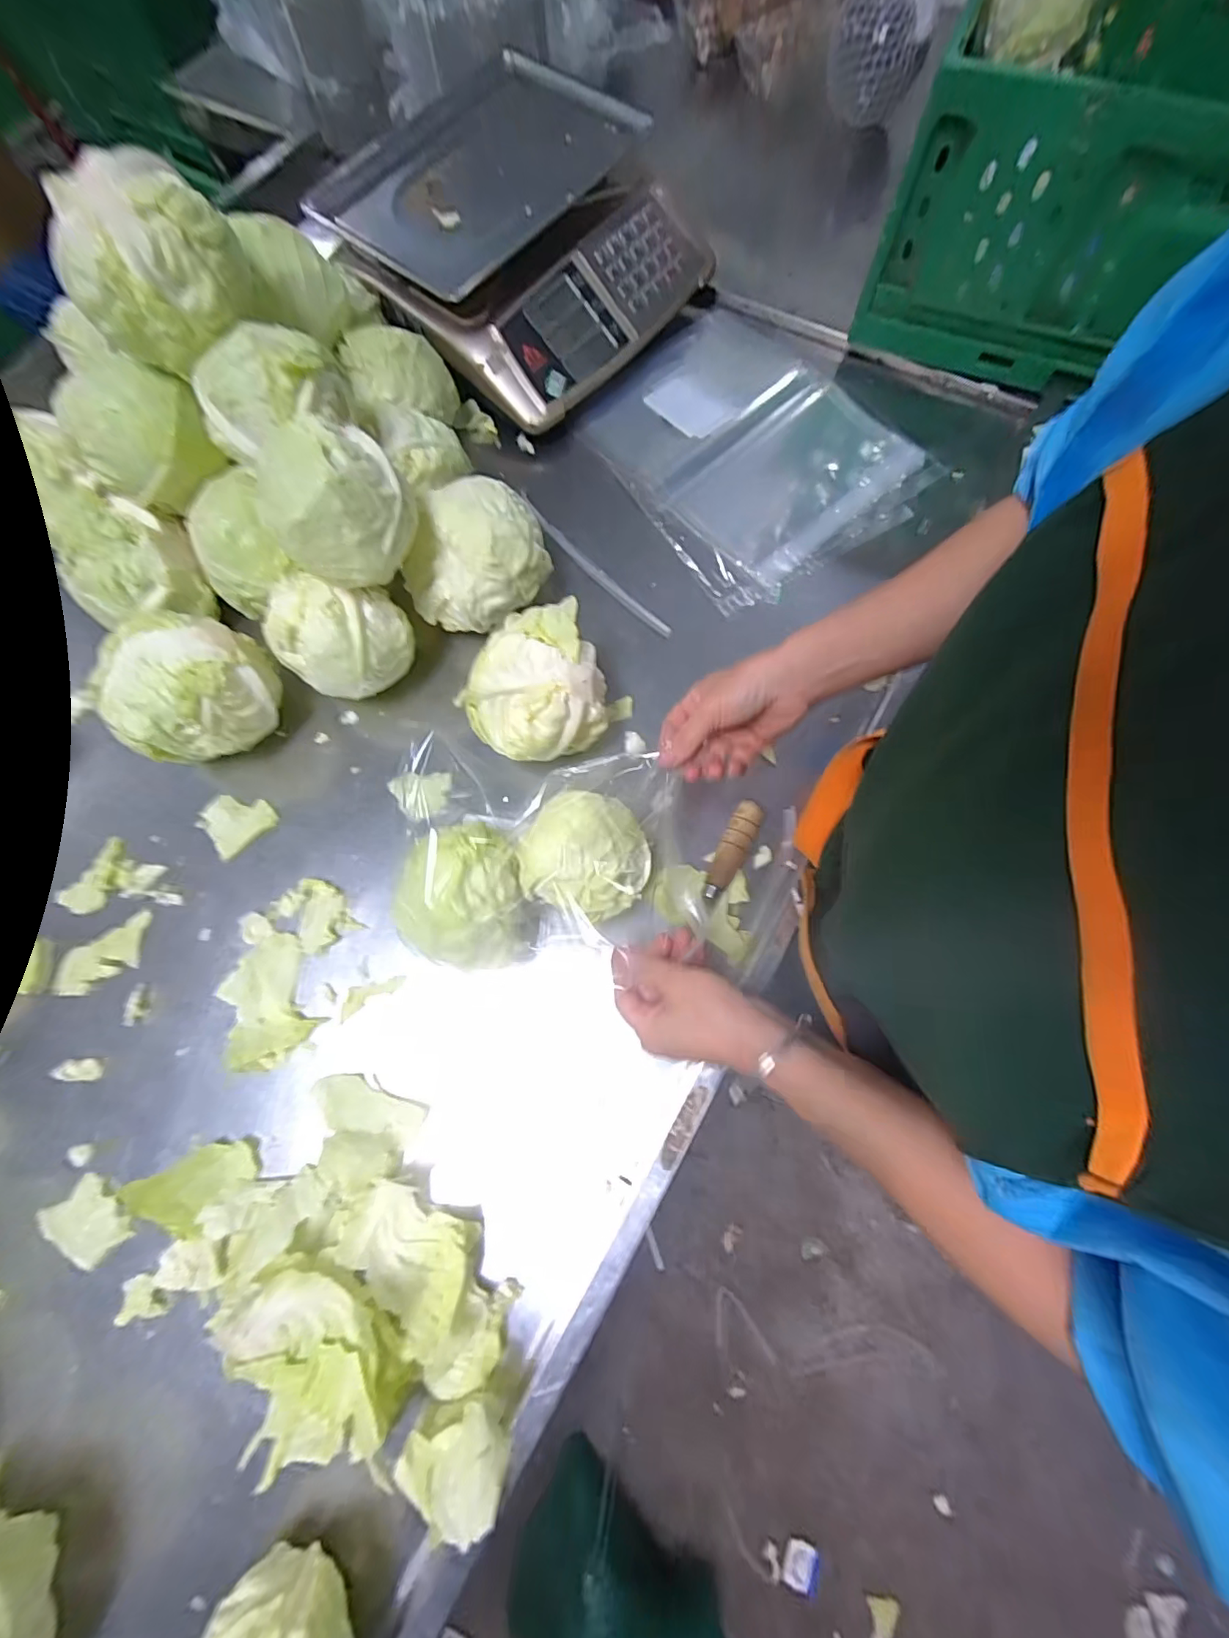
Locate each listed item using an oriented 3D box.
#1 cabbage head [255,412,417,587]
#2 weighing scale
[{"bbox_3d":[-0.221,-0.254,0.436,0.111,0.089,0.106,-31,75,-8],"label":"cabbage head"},{"bbox_3d":[-0.113,-0.676,0.649,0.363,0.124,0.339,37,77,11],"label":"weighing scale"}]

